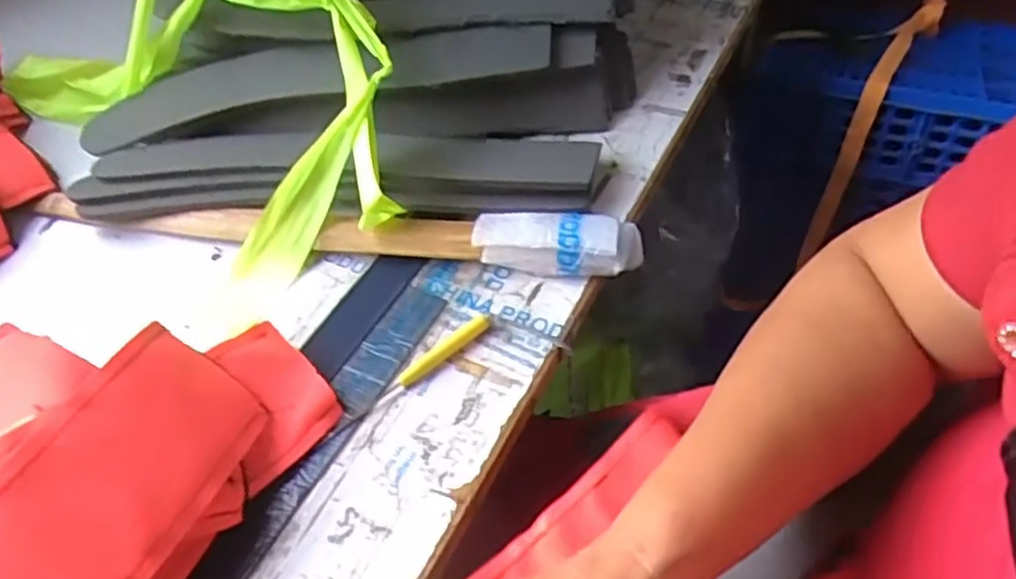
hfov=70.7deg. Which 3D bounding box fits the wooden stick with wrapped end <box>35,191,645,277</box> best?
[{"bbox_3d":[-0.151,-0.056,0.561,0.499,0.031,0.043,6,51,10],"label":"wooden stick with wrapped end"}]

